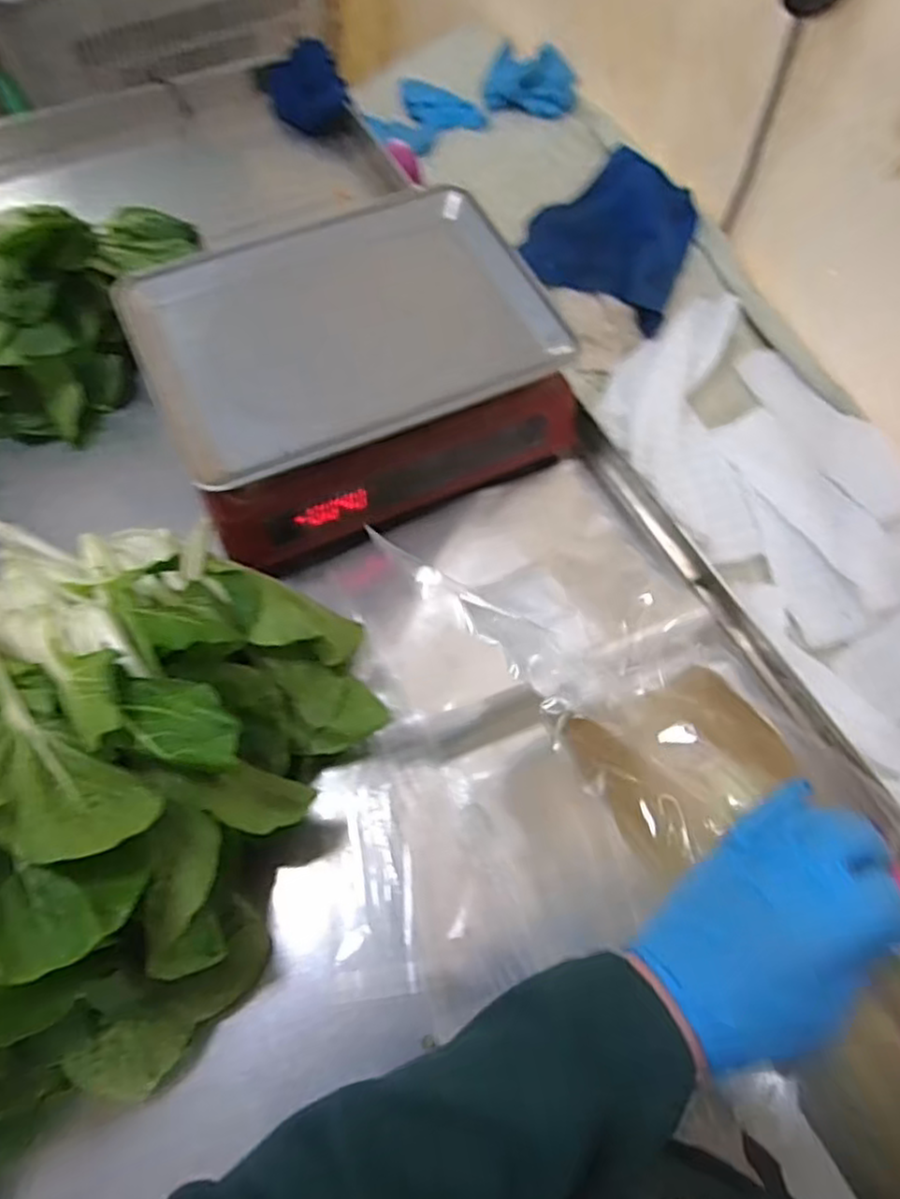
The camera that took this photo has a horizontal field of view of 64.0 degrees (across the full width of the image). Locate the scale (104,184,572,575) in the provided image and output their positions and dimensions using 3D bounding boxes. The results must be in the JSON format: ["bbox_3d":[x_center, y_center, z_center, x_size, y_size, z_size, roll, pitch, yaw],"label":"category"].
[{"bbox_3d":[-0.086,-0.202,0.642,0.328,0.122,0.264,-21,66,-14],"label":"scale"}]

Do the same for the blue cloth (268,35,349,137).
[{"bbox_3d":[-0.183,-0.654,0.923,0.087,0.054,0.127,-14,65,-10],"label":"blue cloth"}]

